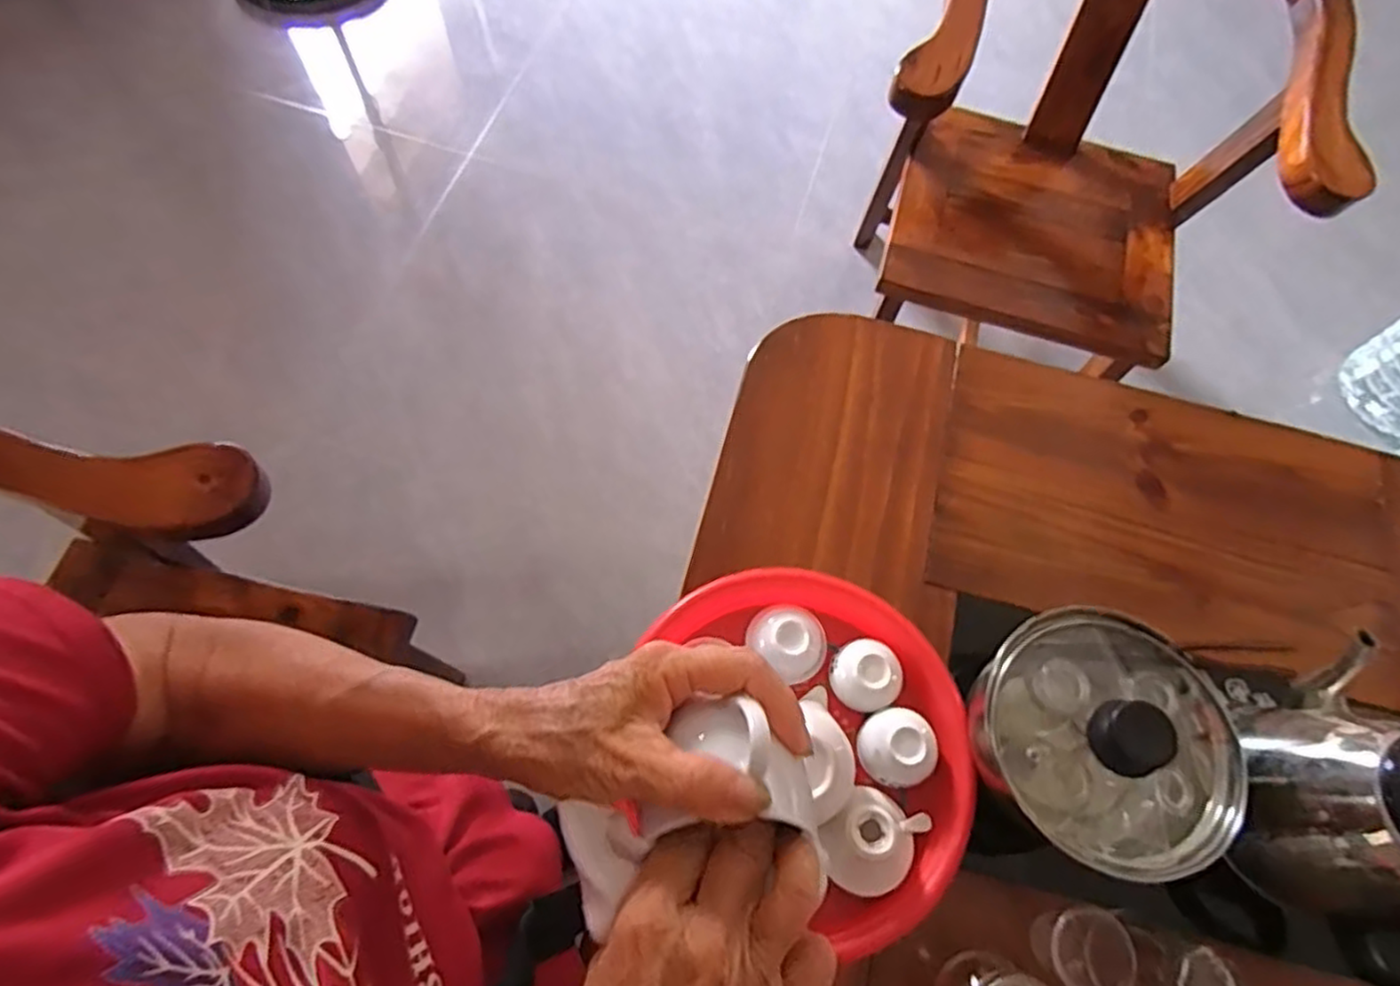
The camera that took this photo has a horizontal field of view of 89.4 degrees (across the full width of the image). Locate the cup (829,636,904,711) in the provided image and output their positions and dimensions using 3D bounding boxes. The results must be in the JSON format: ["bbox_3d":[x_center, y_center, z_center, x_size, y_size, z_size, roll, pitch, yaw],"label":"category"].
[{"bbox_3d":[0.125,0.137,0.531,0.048,0.024,0.048,1,67,-3],"label":"cup"}]

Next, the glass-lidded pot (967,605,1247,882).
[{"bbox_3d":[0.267,0.161,0.475,0.144,0.134,0.145,1,67,-3],"label":"glass-lidded pot"}]

